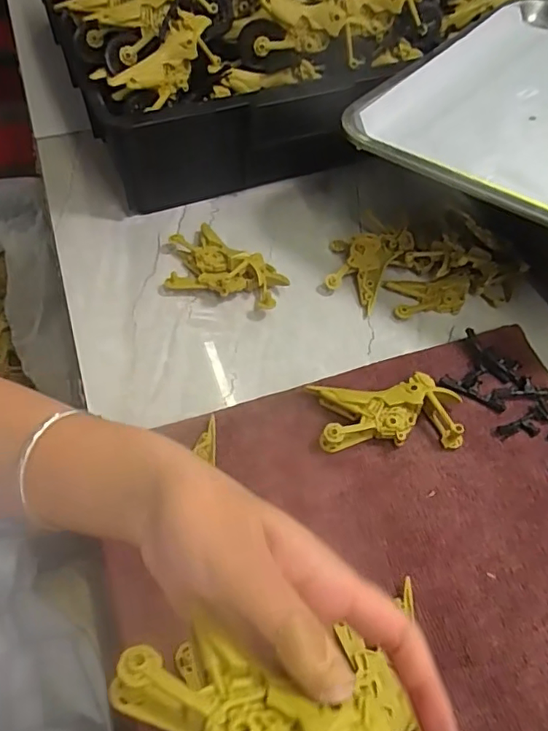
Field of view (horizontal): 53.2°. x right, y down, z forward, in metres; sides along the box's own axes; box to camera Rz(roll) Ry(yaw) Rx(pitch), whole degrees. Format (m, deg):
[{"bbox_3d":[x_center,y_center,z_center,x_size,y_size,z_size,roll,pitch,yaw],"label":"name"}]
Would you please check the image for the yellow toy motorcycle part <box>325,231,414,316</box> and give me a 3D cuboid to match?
[{"bbox_3d":[0.076,-0.093,0.476,0.062,0.026,0.079,29,60,19],"label":"yellow toy motorcycle part"}]

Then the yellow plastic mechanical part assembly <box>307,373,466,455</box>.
[{"bbox_3d":[0.078,0.033,0.380,0.098,0.022,0.046,-2,55,-1],"label":"yellow plastic mechanical part assembly"}]

